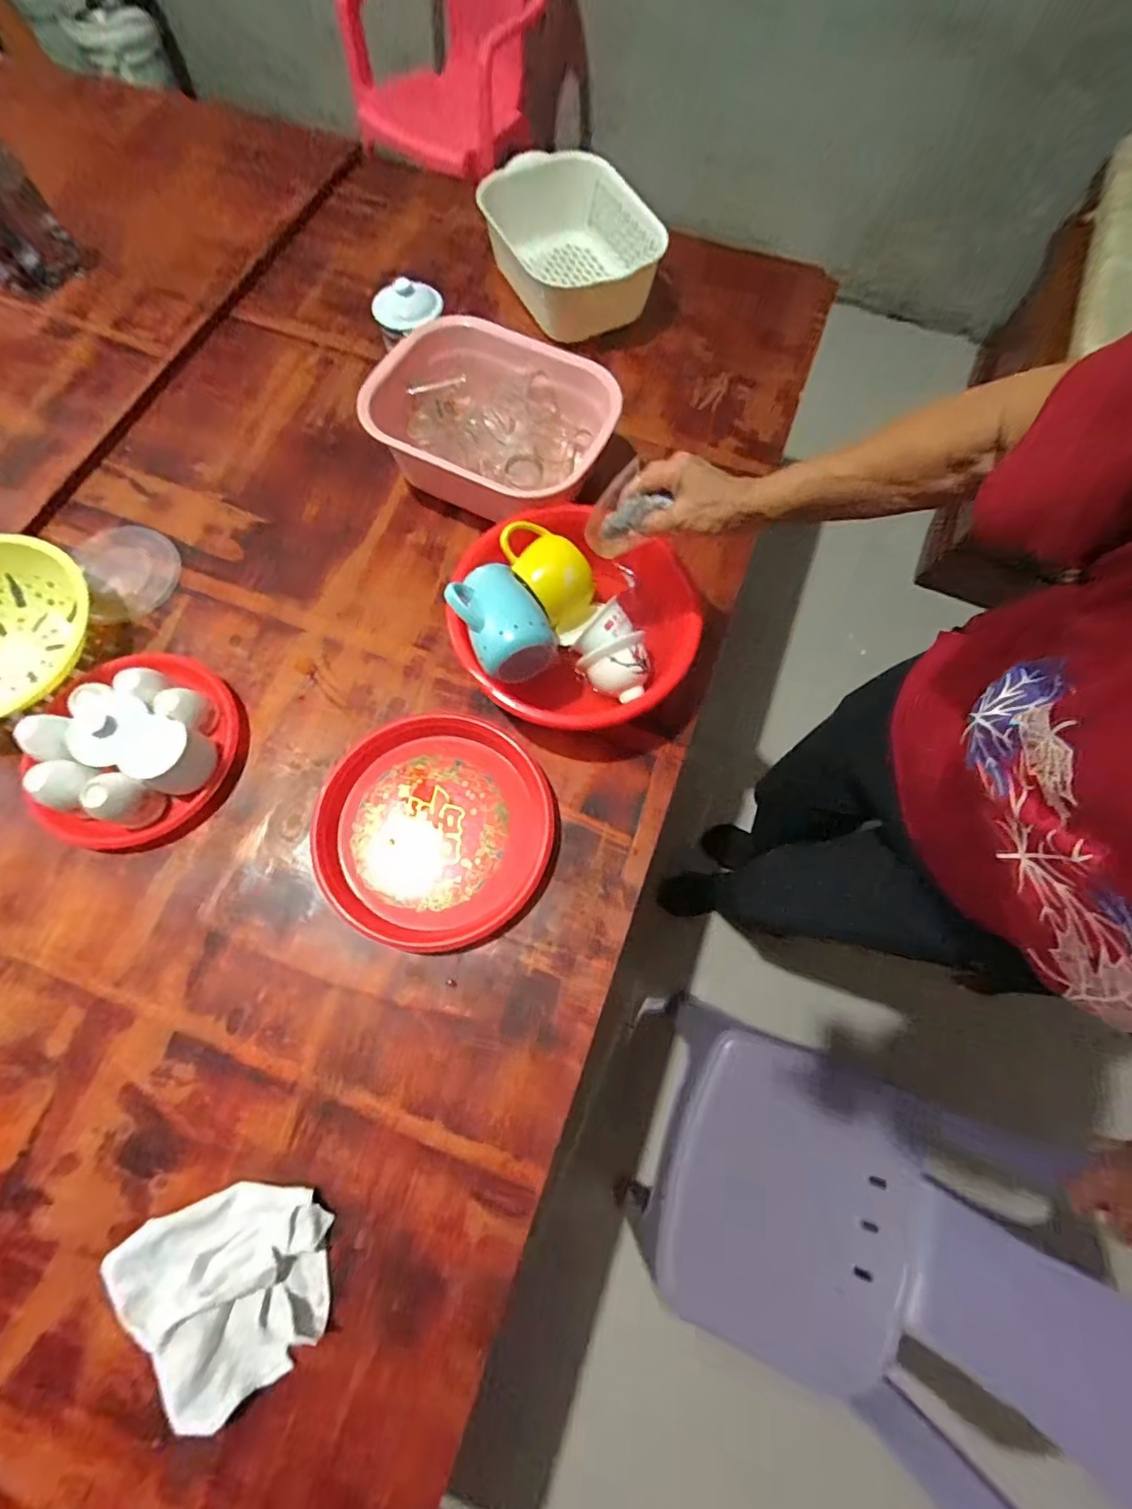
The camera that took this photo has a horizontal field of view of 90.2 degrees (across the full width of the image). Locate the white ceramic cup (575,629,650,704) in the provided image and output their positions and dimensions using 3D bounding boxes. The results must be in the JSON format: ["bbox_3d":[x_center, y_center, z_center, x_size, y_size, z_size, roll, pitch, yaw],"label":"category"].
[{"bbox_3d":[0.062,-0.093,0.653,0.078,0.075,0.063,-24,73,-9],"label":"white ceramic cup"}]

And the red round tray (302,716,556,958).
[{"bbox_3d":[-0.145,0.079,0.623,0.248,0.023,0.246,0,71,-1],"label":"red round tray"}]

